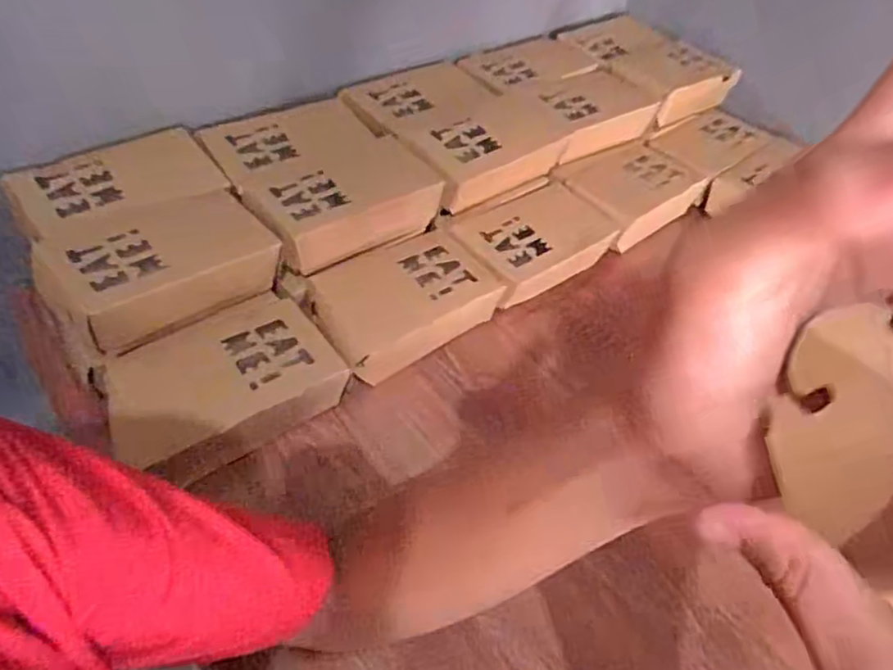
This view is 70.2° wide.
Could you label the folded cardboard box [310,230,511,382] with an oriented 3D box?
[{"bbox_3d":[-0.038,-0.026,0.549,0.152,0.049,0.097,-22,52,-27],"label":"folded cardboard box"}]

